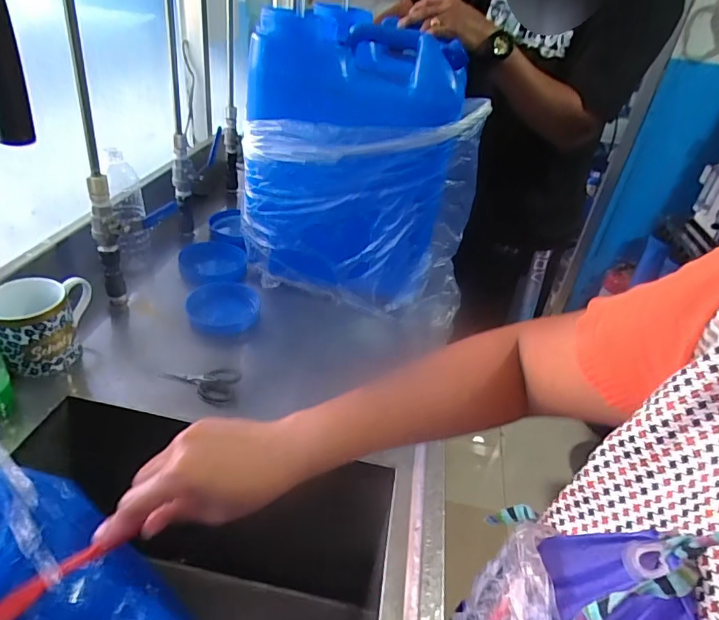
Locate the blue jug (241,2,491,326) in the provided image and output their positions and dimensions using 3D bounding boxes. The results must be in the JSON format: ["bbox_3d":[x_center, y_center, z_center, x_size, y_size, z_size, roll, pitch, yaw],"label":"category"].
[{"bbox_3d":[0.009,-0.226,0.812,0.377,0.410,0.218,14,36,9],"label":"blue jug"}]

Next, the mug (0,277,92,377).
[{"bbox_3d":[-0.409,0.015,0.633,0.114,0.104,0.089,-16,42,-30],"label":"mug"}]

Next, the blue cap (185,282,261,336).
[{"bbox_3d":[-0.220,-0.006,0.788,0.118,0.022,0.126,5,35,-4],"label":"blue cap"}]

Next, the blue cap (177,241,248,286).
[{"bbox_3d":[-0.269,-0.087,0.888,0.114,0.029,0.120,0,36,-10],"label":"blue cap"}]

